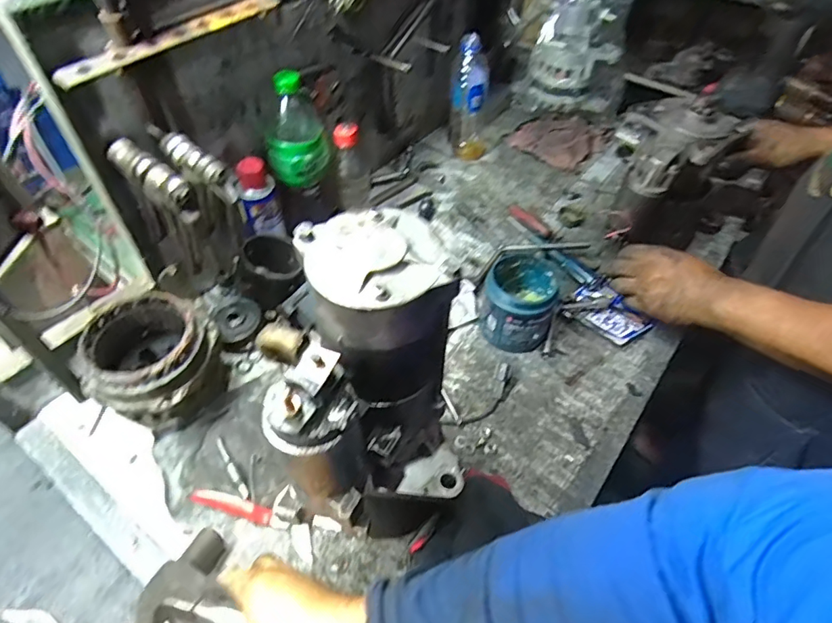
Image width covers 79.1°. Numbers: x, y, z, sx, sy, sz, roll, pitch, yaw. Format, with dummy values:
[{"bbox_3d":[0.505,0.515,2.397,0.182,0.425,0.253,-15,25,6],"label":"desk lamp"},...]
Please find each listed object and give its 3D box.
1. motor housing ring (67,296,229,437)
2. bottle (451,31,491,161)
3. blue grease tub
[{"bbox_3d":[-0.301,0.065,0.585,0.133,0.122,0.123,8,50,4],"label":"motor housing ring"},{"bbox_3d":[0.099,-0.379,0.901,0.071,0.211,0.073,6,50,3],"label":"bottle"},{"bbox_3d":[0.134,-0.012,0.668,0.097,0.098,0.100,1,50,-1],"label":"blue grease tub"}]

